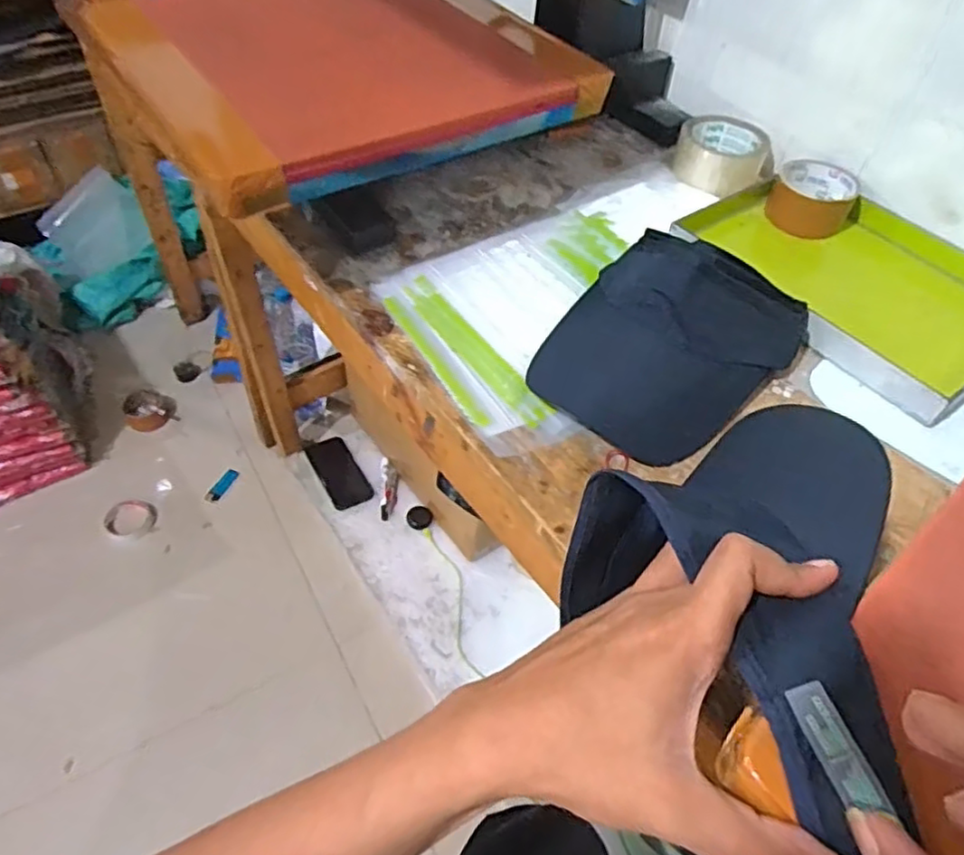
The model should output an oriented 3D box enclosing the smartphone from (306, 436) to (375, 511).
[{"bbox_3d":[-0.288,0.088,1.332,0.080,0.007,0.190,-29,52,-15],"label":"smartphone"}]

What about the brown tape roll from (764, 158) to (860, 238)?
[{"bbox_3d":[0.365,-0.250,0.735,0.090,0.051,0.072,25,53,16],"label":"brown tape roll"}]

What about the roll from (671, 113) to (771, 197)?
[{"bbox_3d":[0.285,-0.328,0.789,0.099,0.056,0.095,2,51,-2],"label":"roll"}]

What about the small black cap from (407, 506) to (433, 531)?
[{"bbox_3d":[-0.119,0.173,1.279,0.048,0.007,0.047,8,61,-14],"label":"small black cap"}]

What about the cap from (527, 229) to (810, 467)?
[{"bbox_3d":[0.162,-0.087,0.553,0.186,0.092,0.214,32,56,21],"label":"cap"}]

